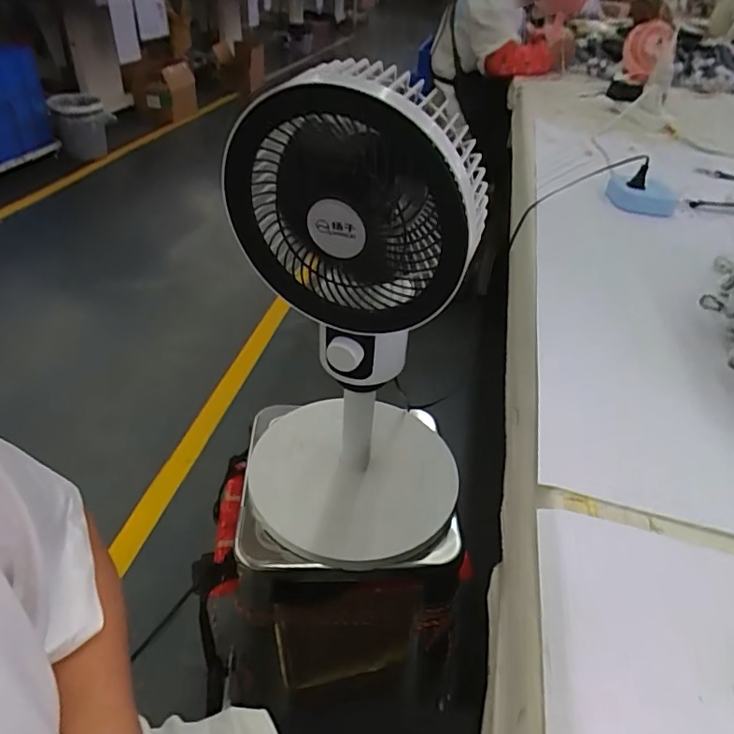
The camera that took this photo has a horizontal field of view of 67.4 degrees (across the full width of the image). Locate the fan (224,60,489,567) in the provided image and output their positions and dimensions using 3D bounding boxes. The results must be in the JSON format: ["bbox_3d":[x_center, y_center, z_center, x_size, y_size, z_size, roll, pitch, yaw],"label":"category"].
[{"bbox_3d":[-0.004,-0.041,0.590,0.244,0.500,0.233,11,38,7],"label":"fan"}]

